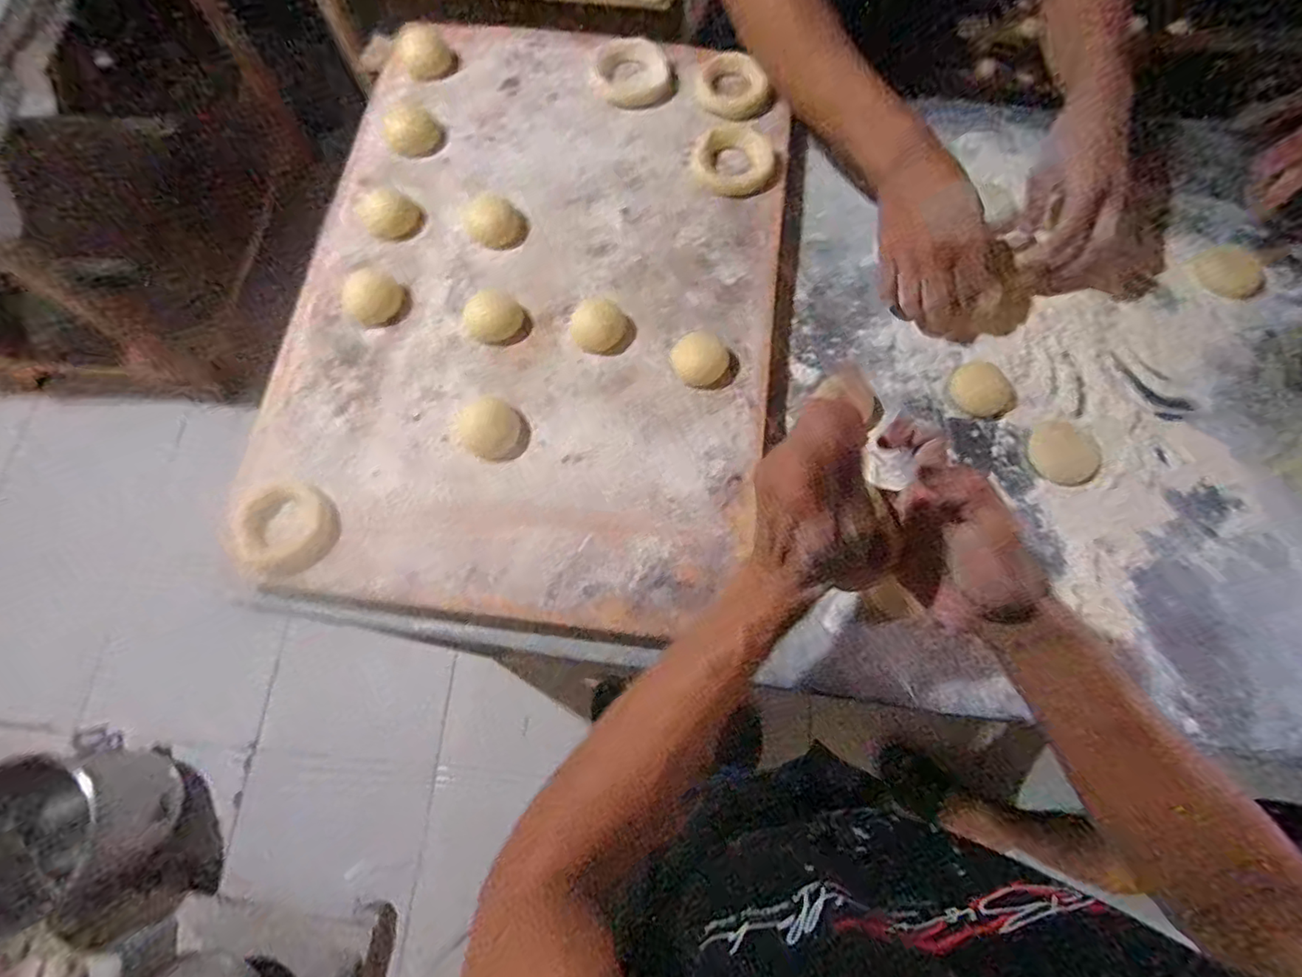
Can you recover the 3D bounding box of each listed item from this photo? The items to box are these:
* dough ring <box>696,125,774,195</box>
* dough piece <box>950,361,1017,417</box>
[{"bbox_3d":[0.081,-0.320,0.573,0.078,0.018,0.067,22,74,7],"label":"dough ring"},{"bbox_3d":[0.305,-0.091,0.538,0.049,0.014,0.056,-44,77,-12],"label":"dough piece"}]

